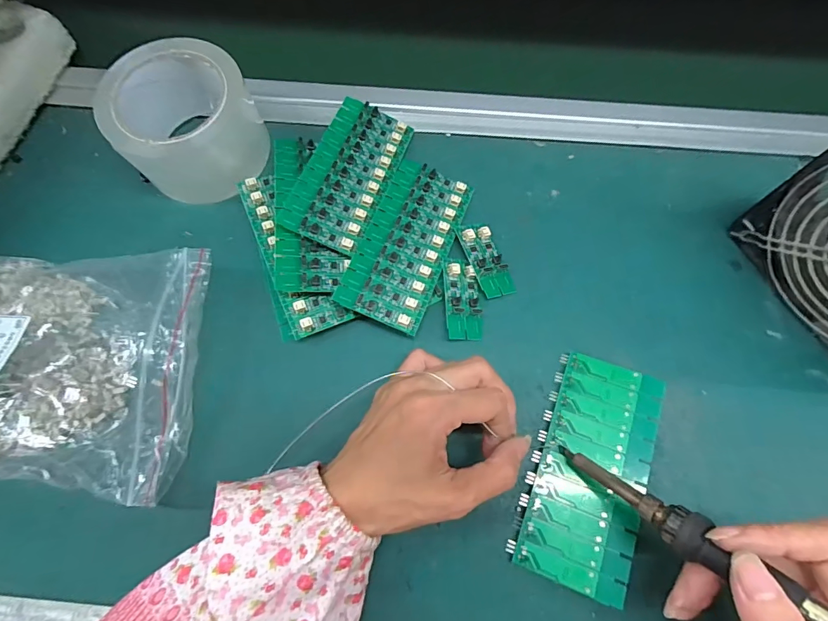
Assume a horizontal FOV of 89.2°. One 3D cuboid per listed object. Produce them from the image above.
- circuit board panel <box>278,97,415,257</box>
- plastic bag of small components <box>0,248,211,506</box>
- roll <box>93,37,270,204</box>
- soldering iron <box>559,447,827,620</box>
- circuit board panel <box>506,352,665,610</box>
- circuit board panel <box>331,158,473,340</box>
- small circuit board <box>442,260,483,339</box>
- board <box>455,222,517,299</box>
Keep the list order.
[{"bbox_3d":[-0.049,-0.110,0.329,0.060,0.007,0.136,24,65,-7],"label":"circuit board panel"},{"bbox_3d":[-0.258,0.031,0.280,0.228,0.049,0.157,4,71,2],"label":"plastic bag of small components"},{"bbox_3d":[-0.174,-0.144,0.329,0.102,0.072,0.092,-33,74,-10],"label":"roll"},{"bbox_3d":[0.152,0.119,0.188,0.020,0.019,0.205,-46,40,-14],"label":"soldering iron"},{"bbox_3d":[0.111,0.099,0.269,0.068,0.014,0.137,21,72,8],"label":"circuit board panel"},{"bbox_3d":[-0.004,-0.054,0.316,0.063,0.007,0.137,23,66,0],"label":"circuit board panel"},{"bbox_3d":[0.036,-0.008,0.306,0.026,0.009,0.058,-3,71,0],"label":"small circuit board"},{"bbox_3d":[0.055,-0.040,0.320,0.028,0.010,0.063,-19,71,-6],"label":"board"}]

